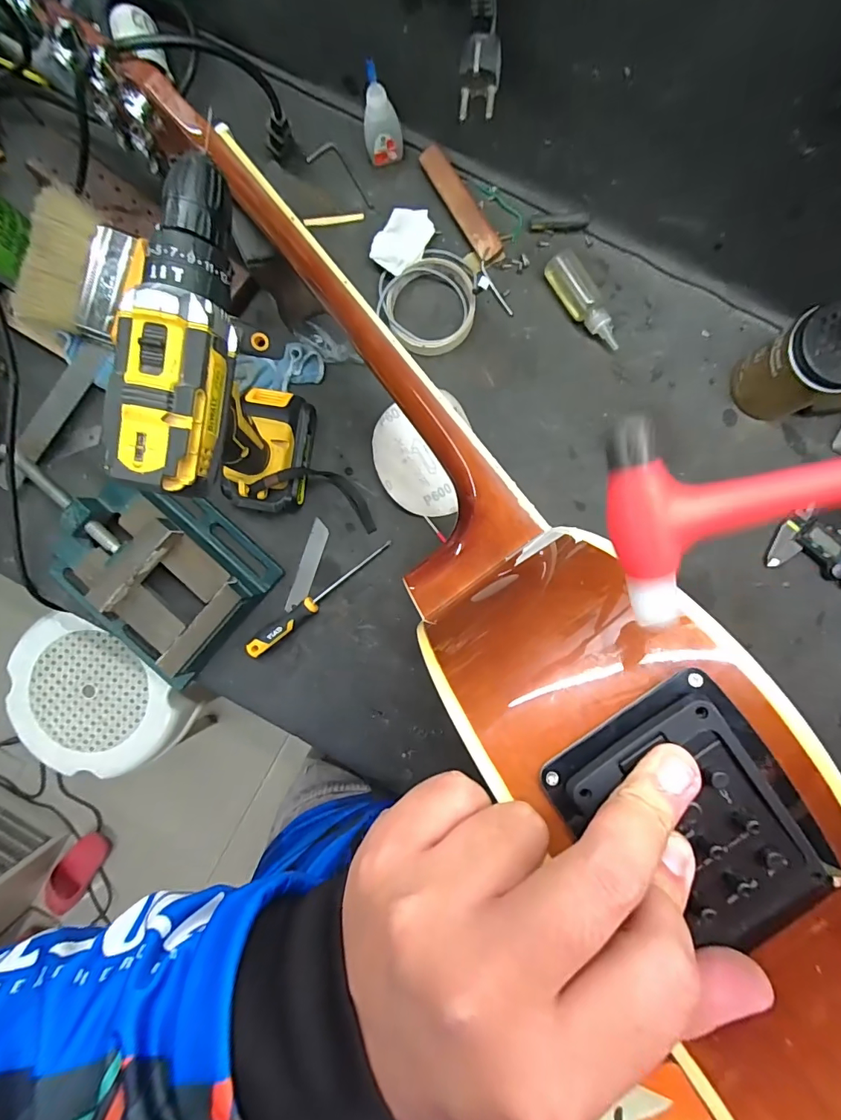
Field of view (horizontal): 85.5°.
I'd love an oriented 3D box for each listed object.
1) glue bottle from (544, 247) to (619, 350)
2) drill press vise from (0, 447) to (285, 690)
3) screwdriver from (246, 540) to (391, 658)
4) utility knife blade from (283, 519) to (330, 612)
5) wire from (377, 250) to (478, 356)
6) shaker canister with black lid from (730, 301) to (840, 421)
[{"bbox_3d":[0.156,-0.246,0.435,0.030,0.021,0.099,-31,90,3],"label":"glue bottle"},{"bbox_3d":[-0.293,-0.011,0.447,0.261,0.059,0.171,41,93,1],"label":"drill press vise"},{"bbox_3d":[-0.099,0.039,0.450,0.172,0.025,0.019,-36,89,3],"label":"screwdriver"},{"bbox_3d":[-0.115,0.008,0.465,0.019,0.006,0.096,19,93,-2],"label":"utility knife blade"},{"bbox_3d":[0.009,-0.250,0.439,0.096,0.024,0.095,0,91,3],"label":"wire"},{"bbox_3d":[0.330,-0.167,0.395,0.063,0.091,0.068,-17,91,3],"label":"shaker canister with black lid"}]

